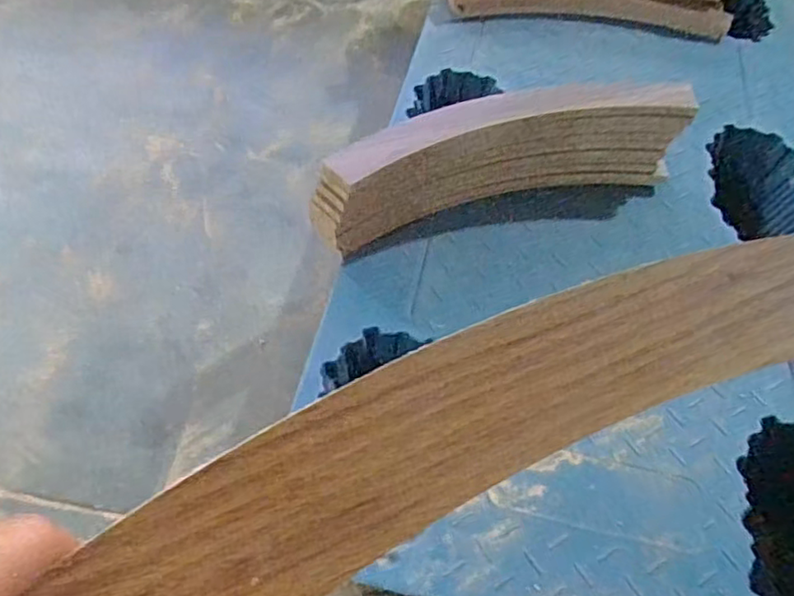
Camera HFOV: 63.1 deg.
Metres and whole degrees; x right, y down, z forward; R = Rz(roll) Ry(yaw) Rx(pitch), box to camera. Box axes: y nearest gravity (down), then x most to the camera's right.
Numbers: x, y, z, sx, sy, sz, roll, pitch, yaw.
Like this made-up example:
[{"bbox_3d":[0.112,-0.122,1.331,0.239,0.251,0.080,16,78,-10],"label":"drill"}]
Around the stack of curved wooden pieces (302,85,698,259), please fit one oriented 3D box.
[{"bbox_3d":[0.119,-0.156,0.745,0.446,0.154,0.075,-14,58,-17],"label":"stack of curved wooden pieces"}]

